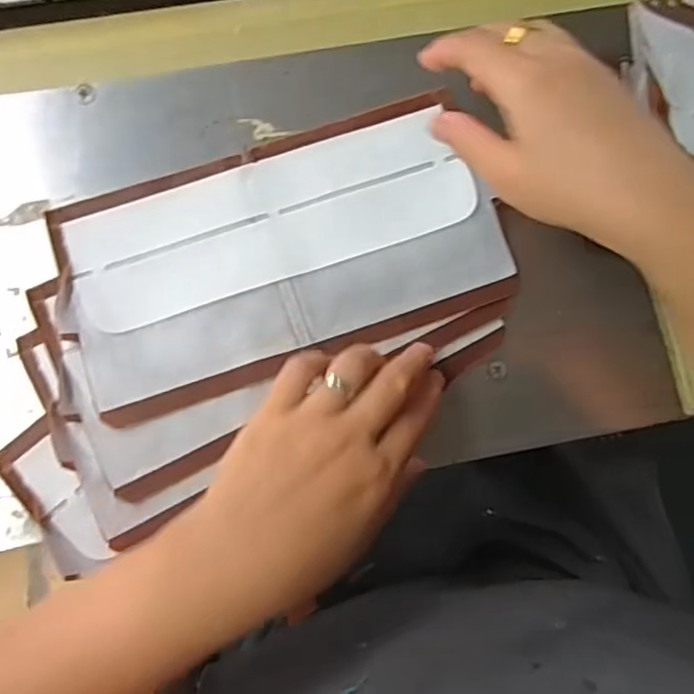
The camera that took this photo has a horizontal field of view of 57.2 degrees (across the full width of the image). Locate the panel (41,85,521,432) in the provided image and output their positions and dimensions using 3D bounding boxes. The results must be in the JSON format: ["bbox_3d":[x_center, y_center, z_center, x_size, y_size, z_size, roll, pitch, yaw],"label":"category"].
[{"bbox_3d":[-0.034,-0.054,0.337,0.221,0.010,0.116,-20,79,-5],"label":"panel"}]

